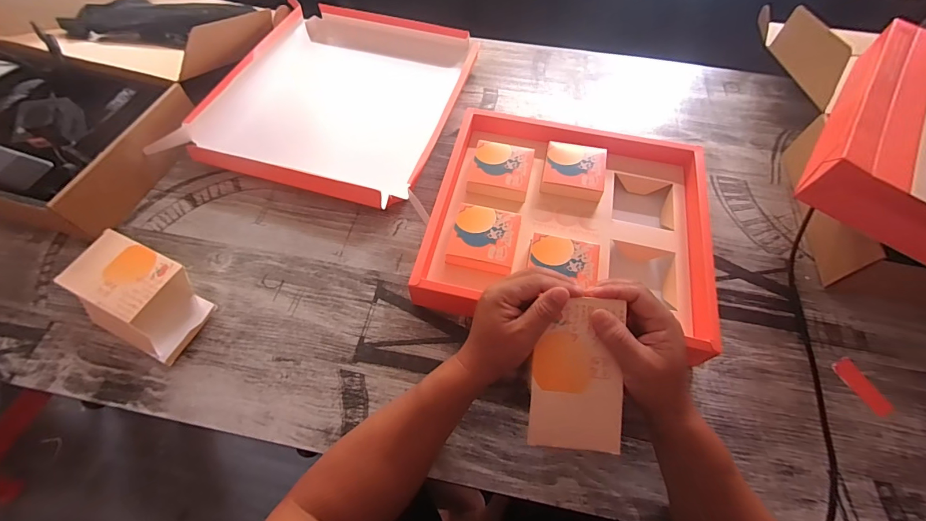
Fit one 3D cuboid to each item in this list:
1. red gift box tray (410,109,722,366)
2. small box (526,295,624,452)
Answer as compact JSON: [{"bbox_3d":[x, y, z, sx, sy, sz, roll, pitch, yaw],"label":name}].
[{"bbox_3d":[0.145,-0.057,0.546,0.360,0.060,0.346,10,62,5],"label":"red gift box tray"},{"bbox_3d":[0.108,0.105,0.365,0.083,0.004,0.135,5,81,0],"label":"small box"}]

